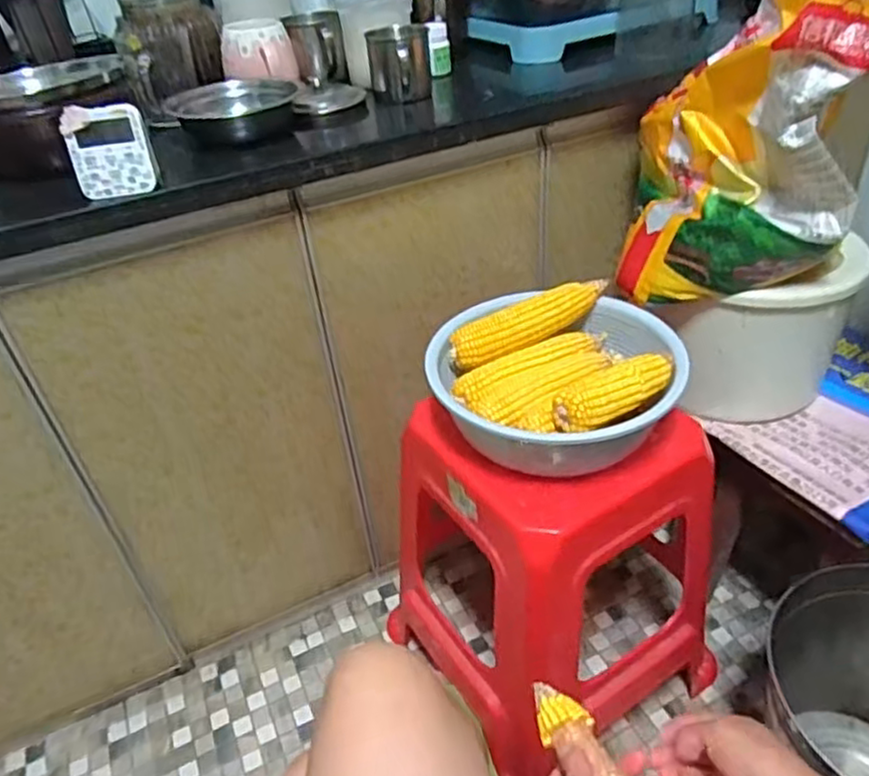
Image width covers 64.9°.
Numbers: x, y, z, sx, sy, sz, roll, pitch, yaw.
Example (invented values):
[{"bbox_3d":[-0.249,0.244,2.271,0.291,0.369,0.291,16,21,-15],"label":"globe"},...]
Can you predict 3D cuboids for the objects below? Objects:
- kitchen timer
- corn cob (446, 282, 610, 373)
[{"bbox_3d":[-0.318,-0.232,0.673,0.075,0.082,0.017,-14,40,-11],"label":"kitchen timer"},{"bbox_3d":[0.116,-0.081,0.847,0.211,0.045,0.051,-20,41,-18],"label":"corn cob"}]

